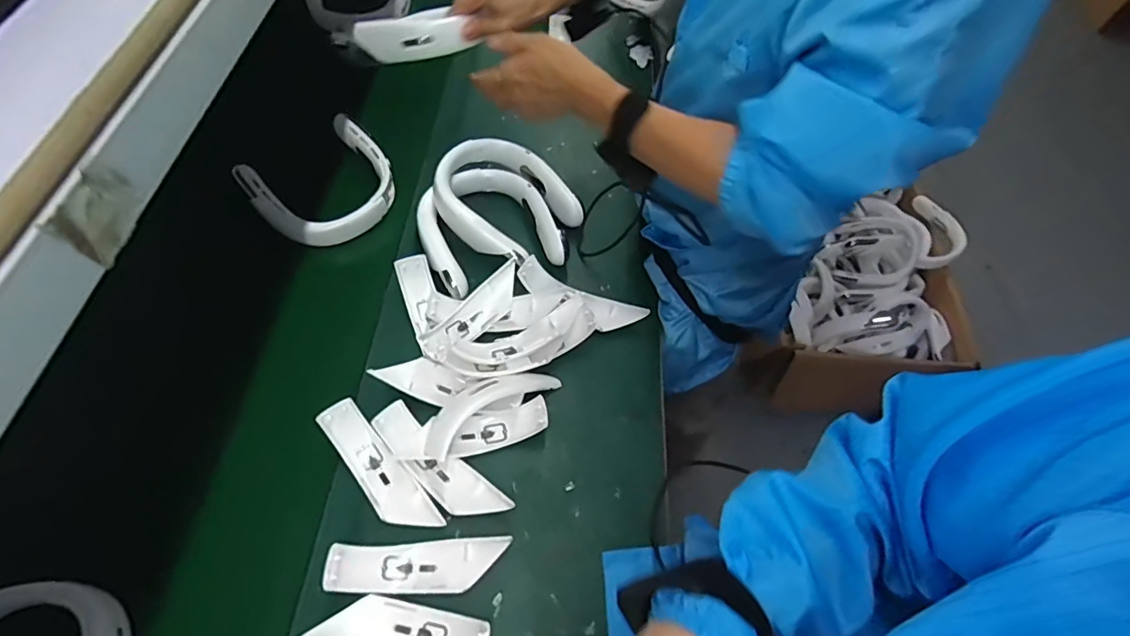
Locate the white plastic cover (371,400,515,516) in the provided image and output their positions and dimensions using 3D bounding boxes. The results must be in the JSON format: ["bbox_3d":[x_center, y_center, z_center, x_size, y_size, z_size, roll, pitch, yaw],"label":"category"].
[{"bbox_3d":[-0.141,0.168,0.593,0.182,0.035,0.055,38,64,17],"label":"white plastic cover"}]

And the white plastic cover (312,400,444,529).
[{"bbox_3d":[-0.210,0.171,0.589,0.050,0.041,0.175,-40,82,-23],"label":"white plastic cover"}]

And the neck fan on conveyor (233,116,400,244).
[{"bbox_3d":[-0.363,-0.204,0.800,0.182,0.049,0.199,41,65,19],"label":"neck fan on conveyor"}]

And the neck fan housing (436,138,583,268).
[{"bbox_3d":[-0.087,-0.174,0.761,0.194,0.060,0.166,37,64,17],"label":"neck fan housing"}]

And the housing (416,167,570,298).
[{"bbox_3d":[-0.117,-0.139,0.763,0.188,0.036,0.199,-22,63,-16],"label":"housing"}]

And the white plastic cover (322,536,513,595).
[{"bbox_3d":[-0.148,0.254,0.538,0.172,0.047,0.050,-1,60,-5],"label":"white plastic cover"}]

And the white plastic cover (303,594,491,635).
[{"bbox_3d":[-0.160,0.304,0.513,0.174,0.040,0.052,8,59,1],"label":"white plastic cover"}]

